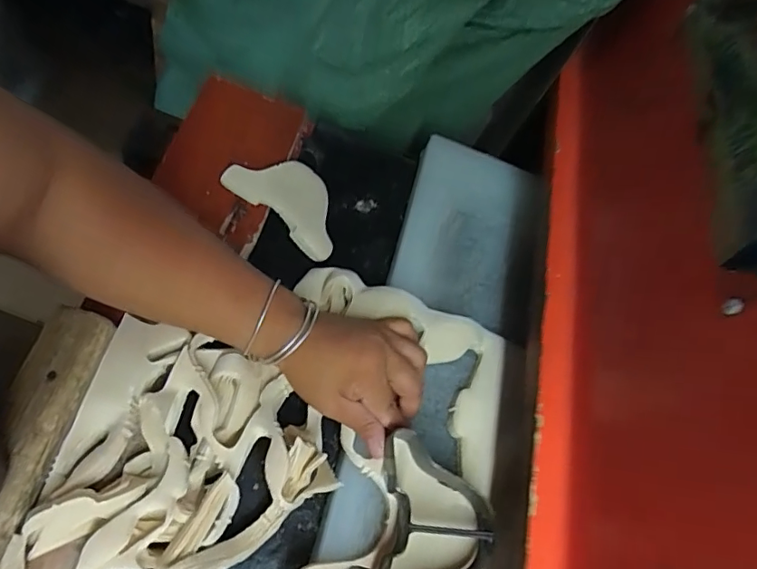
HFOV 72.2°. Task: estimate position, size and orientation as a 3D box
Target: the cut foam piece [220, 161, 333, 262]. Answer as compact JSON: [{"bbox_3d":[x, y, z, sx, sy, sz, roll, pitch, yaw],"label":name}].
[{"bbox_3d":[-0.084,-0.089,0.520,0.122,0.018,0.075,39,64,-14],"label":"cut foam piece"}]

